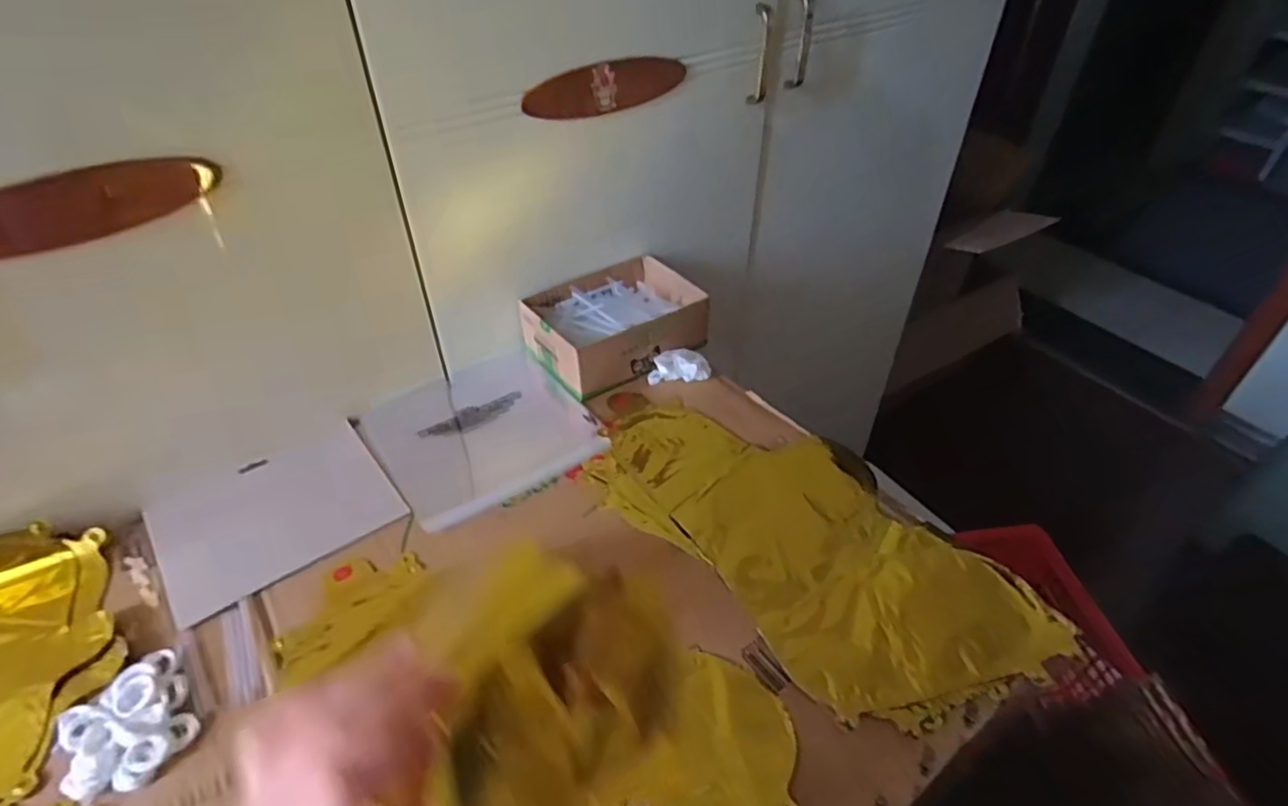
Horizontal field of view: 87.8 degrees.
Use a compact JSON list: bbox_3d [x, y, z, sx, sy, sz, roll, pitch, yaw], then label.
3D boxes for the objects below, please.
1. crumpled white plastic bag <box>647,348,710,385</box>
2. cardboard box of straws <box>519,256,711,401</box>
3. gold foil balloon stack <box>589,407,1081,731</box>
[{"bbox_3d":[0.039,-0.042,0.751,0.068,0.024,0.036,-3,43,-4],"label":"crumpled white plastic bag"},{"bbox_3d":[-0.032,-0.096,0.776,0.195,0.058,0.144,-24,48,-25],"label":"cardboard box of straws"},{"bbox_3d":[0.137,0.112,0.588,0.200,0.014,0.393,-31,51,-29],"label":"gold foil balloon stack"}]

